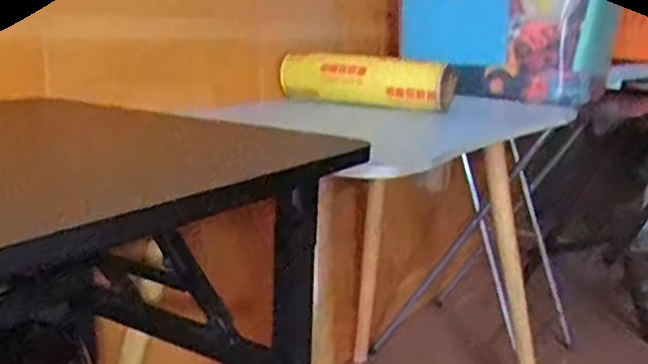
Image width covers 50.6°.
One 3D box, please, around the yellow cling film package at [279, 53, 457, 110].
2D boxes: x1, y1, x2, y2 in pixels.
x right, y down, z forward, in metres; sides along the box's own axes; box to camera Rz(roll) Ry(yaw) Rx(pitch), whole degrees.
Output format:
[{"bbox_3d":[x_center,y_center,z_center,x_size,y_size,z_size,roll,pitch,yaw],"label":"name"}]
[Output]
[{"bbox_3d":[0.079,-0.185,1.237,0.330,0.081,0.081,12,17,31],"label":"yellow cling film package"}]

